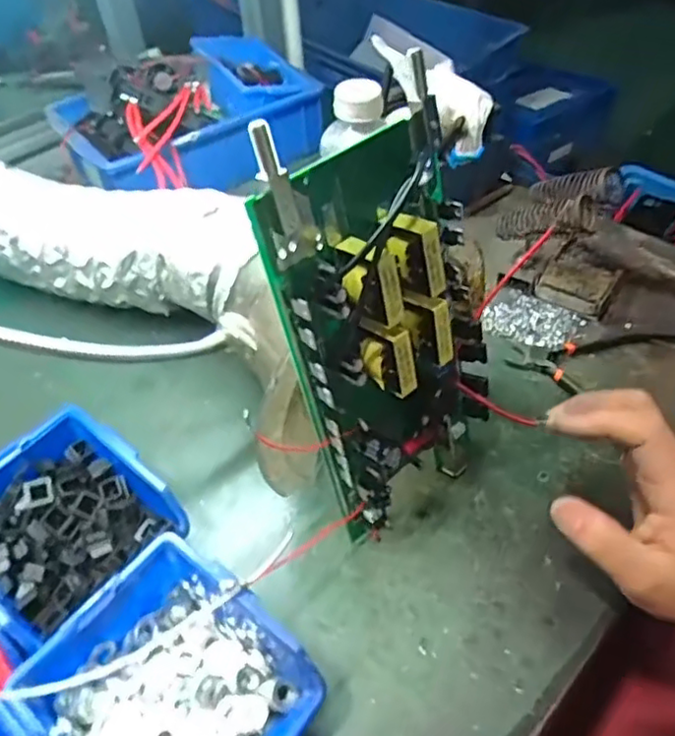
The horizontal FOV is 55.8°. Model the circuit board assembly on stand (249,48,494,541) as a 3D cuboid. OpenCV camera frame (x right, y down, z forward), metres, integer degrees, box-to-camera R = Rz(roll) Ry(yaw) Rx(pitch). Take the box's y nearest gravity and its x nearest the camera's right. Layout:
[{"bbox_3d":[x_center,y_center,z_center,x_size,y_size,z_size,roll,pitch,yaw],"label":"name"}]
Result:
[{"bbox_3d":[0.030,-0.015,0.400,0.166,0.265,0.093,-34,54,-25],"label":"circuit board assembly on stand"}]

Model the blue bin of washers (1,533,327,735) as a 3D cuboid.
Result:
[{"bbox_3d":[-0.090,0.182,0.358,0.139,0.067,0.118,29,55,27],"label":"blue bin of washers"}]

